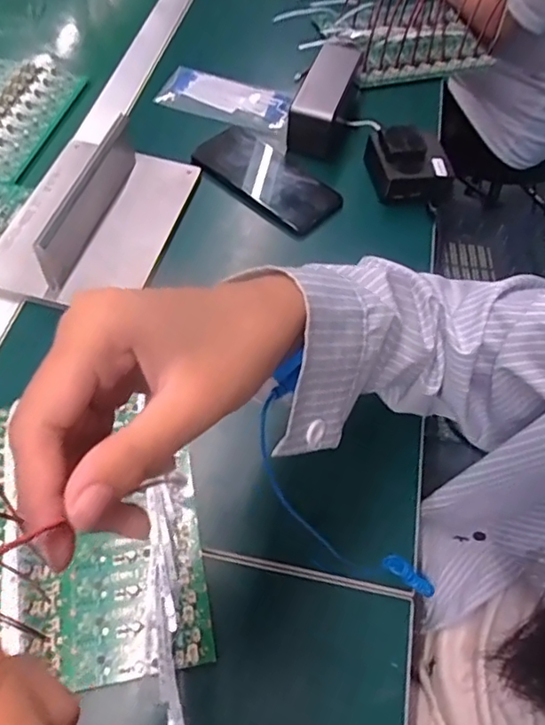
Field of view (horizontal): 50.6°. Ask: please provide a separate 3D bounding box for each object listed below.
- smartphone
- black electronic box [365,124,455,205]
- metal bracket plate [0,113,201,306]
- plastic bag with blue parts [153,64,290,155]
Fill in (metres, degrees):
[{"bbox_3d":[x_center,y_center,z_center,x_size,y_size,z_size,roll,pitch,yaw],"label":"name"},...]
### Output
[{"bbox_3d":[-0.004,-0.191,0.581,0.152,0.012,0.077,38,63,19],"label":"smartphone"},{"bbox_3d":[0.137,-0.202,0.586,0.071,0.045,0.075,-11,61,-12],"label":"black electronic box"},{"bbox_3d":[-0.163,-0.142,0.524,0.139,0.053,0.200,16,59,3],"label":"metal bracket plate"},{"bbox_3d":[-0.046,-0.292,0.649,0.168,0.017,0.081,26,59,13],"label":"plastic bag with blue parts"}]

